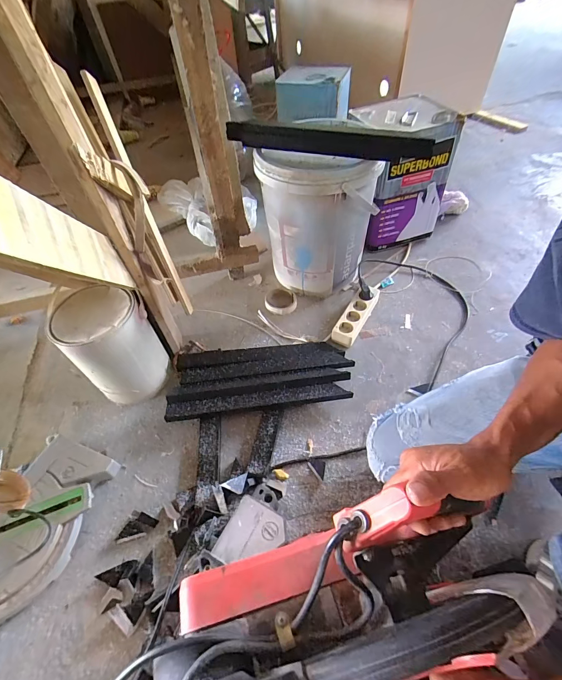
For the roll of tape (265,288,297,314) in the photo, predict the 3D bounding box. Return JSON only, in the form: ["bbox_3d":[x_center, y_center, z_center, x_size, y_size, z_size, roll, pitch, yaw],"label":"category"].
[{"bbox_3d":[0.000,-0.115,0.978,0.092,0.029,0.091,-2,51,2],"label":"roll of tape"}]

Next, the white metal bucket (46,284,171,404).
[{"bbox_3d":[-0.377,0.023,0.762,0.159,0.250,0.163,-2,51,2],"label":"white metal bucket"}]

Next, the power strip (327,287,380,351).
[{"bbox_3d":[0.207,-0.072,0.904,0.061,0.033,0.229,23,56,21],"label":"power strip"}]

